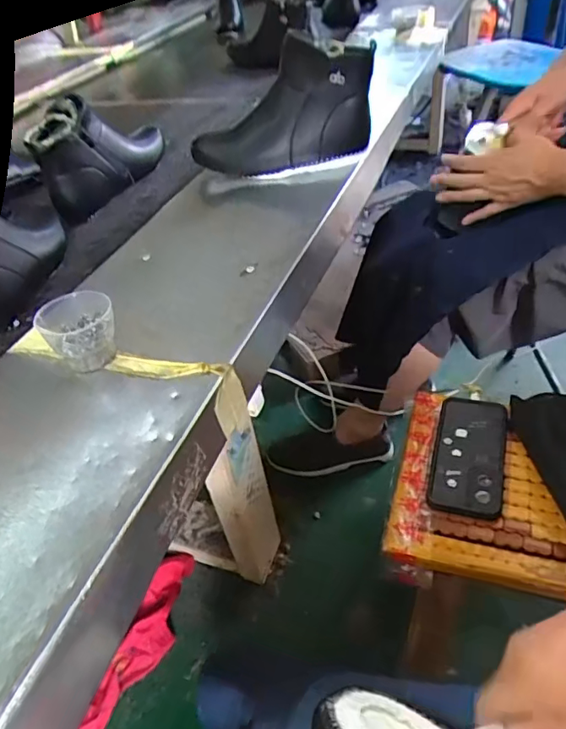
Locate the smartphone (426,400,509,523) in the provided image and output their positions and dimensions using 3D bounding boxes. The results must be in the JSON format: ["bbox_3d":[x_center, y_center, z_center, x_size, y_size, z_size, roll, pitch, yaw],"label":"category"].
[{"bbox_3d":[0.224,0.102,0.637,0.081,0.014,0.169,9,45,18],"label":"smartphone"}]

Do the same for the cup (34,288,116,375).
[{"bbox_3d":[-0.178,-0.029,0.471,0.064,0.050,0.057,-23,45,-14],"label":"cup"}]

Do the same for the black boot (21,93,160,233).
[{"bbox_3d":[-0.274,-0.332,0.808,0.081,0.138,0.230,9,45,18],"label":"black boot"}]

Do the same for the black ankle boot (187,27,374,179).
[{"bbox_3d":[-0.003,-0.332,0.703,0.235,0.159,0.074,-2,43,7],"label":"black ankle boot"}]

